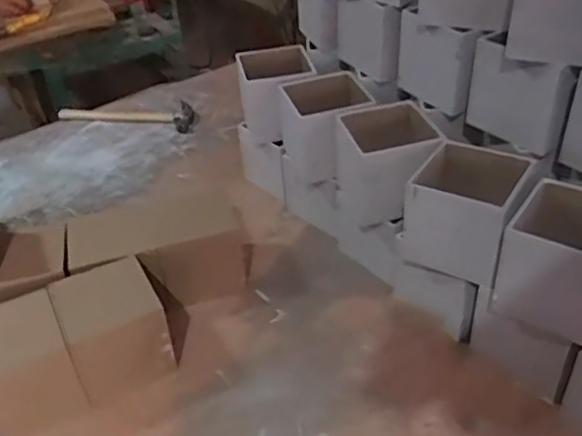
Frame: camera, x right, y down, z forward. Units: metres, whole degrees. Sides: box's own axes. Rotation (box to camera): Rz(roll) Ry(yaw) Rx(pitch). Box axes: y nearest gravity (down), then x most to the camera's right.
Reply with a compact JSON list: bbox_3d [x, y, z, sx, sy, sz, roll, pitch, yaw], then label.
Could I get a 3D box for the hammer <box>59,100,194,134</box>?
[{"bbox_3d":[-0.335,-0.219,1.263,0.290,0.037,0.077,8,38,17],"label":"hammer"}]

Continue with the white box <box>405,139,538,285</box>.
[{"bbox_3d":[0.199,-0.008,0.703,0.112,0.118,0.107,17,41,27],"label":"white box"}]

